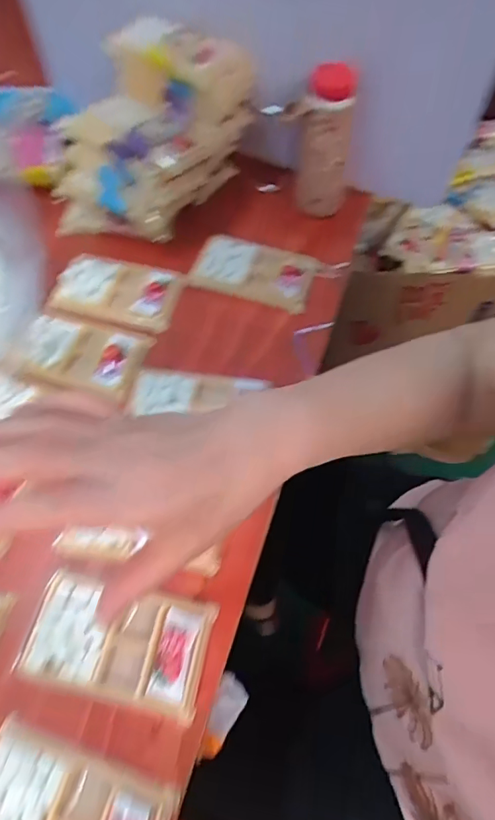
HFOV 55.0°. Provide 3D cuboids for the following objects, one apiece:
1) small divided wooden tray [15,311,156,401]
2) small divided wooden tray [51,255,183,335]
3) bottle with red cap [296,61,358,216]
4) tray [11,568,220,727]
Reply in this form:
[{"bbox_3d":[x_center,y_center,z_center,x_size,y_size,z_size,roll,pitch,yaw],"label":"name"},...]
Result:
[{"bbox_3d":[-0.170,-0.061,0.492,0.128,0.013,0.089,15,62,8],"label":"small divided wooden tray"},{"bbox_3d":[-0.146,-0.139,0.538,0.140,0.018,0.092,8,61,4],"label":"small divided wooden tray"},{"bbox_3d":[0.090,-0.305,0.548,0.060,0.149,0.048,10,61,5],"label":"bottle with red cap"},{"bbox_3d":[-0.099,0.176,0.363,0.136,0.011,0.078,11,61,6],"label":"tray"}]

